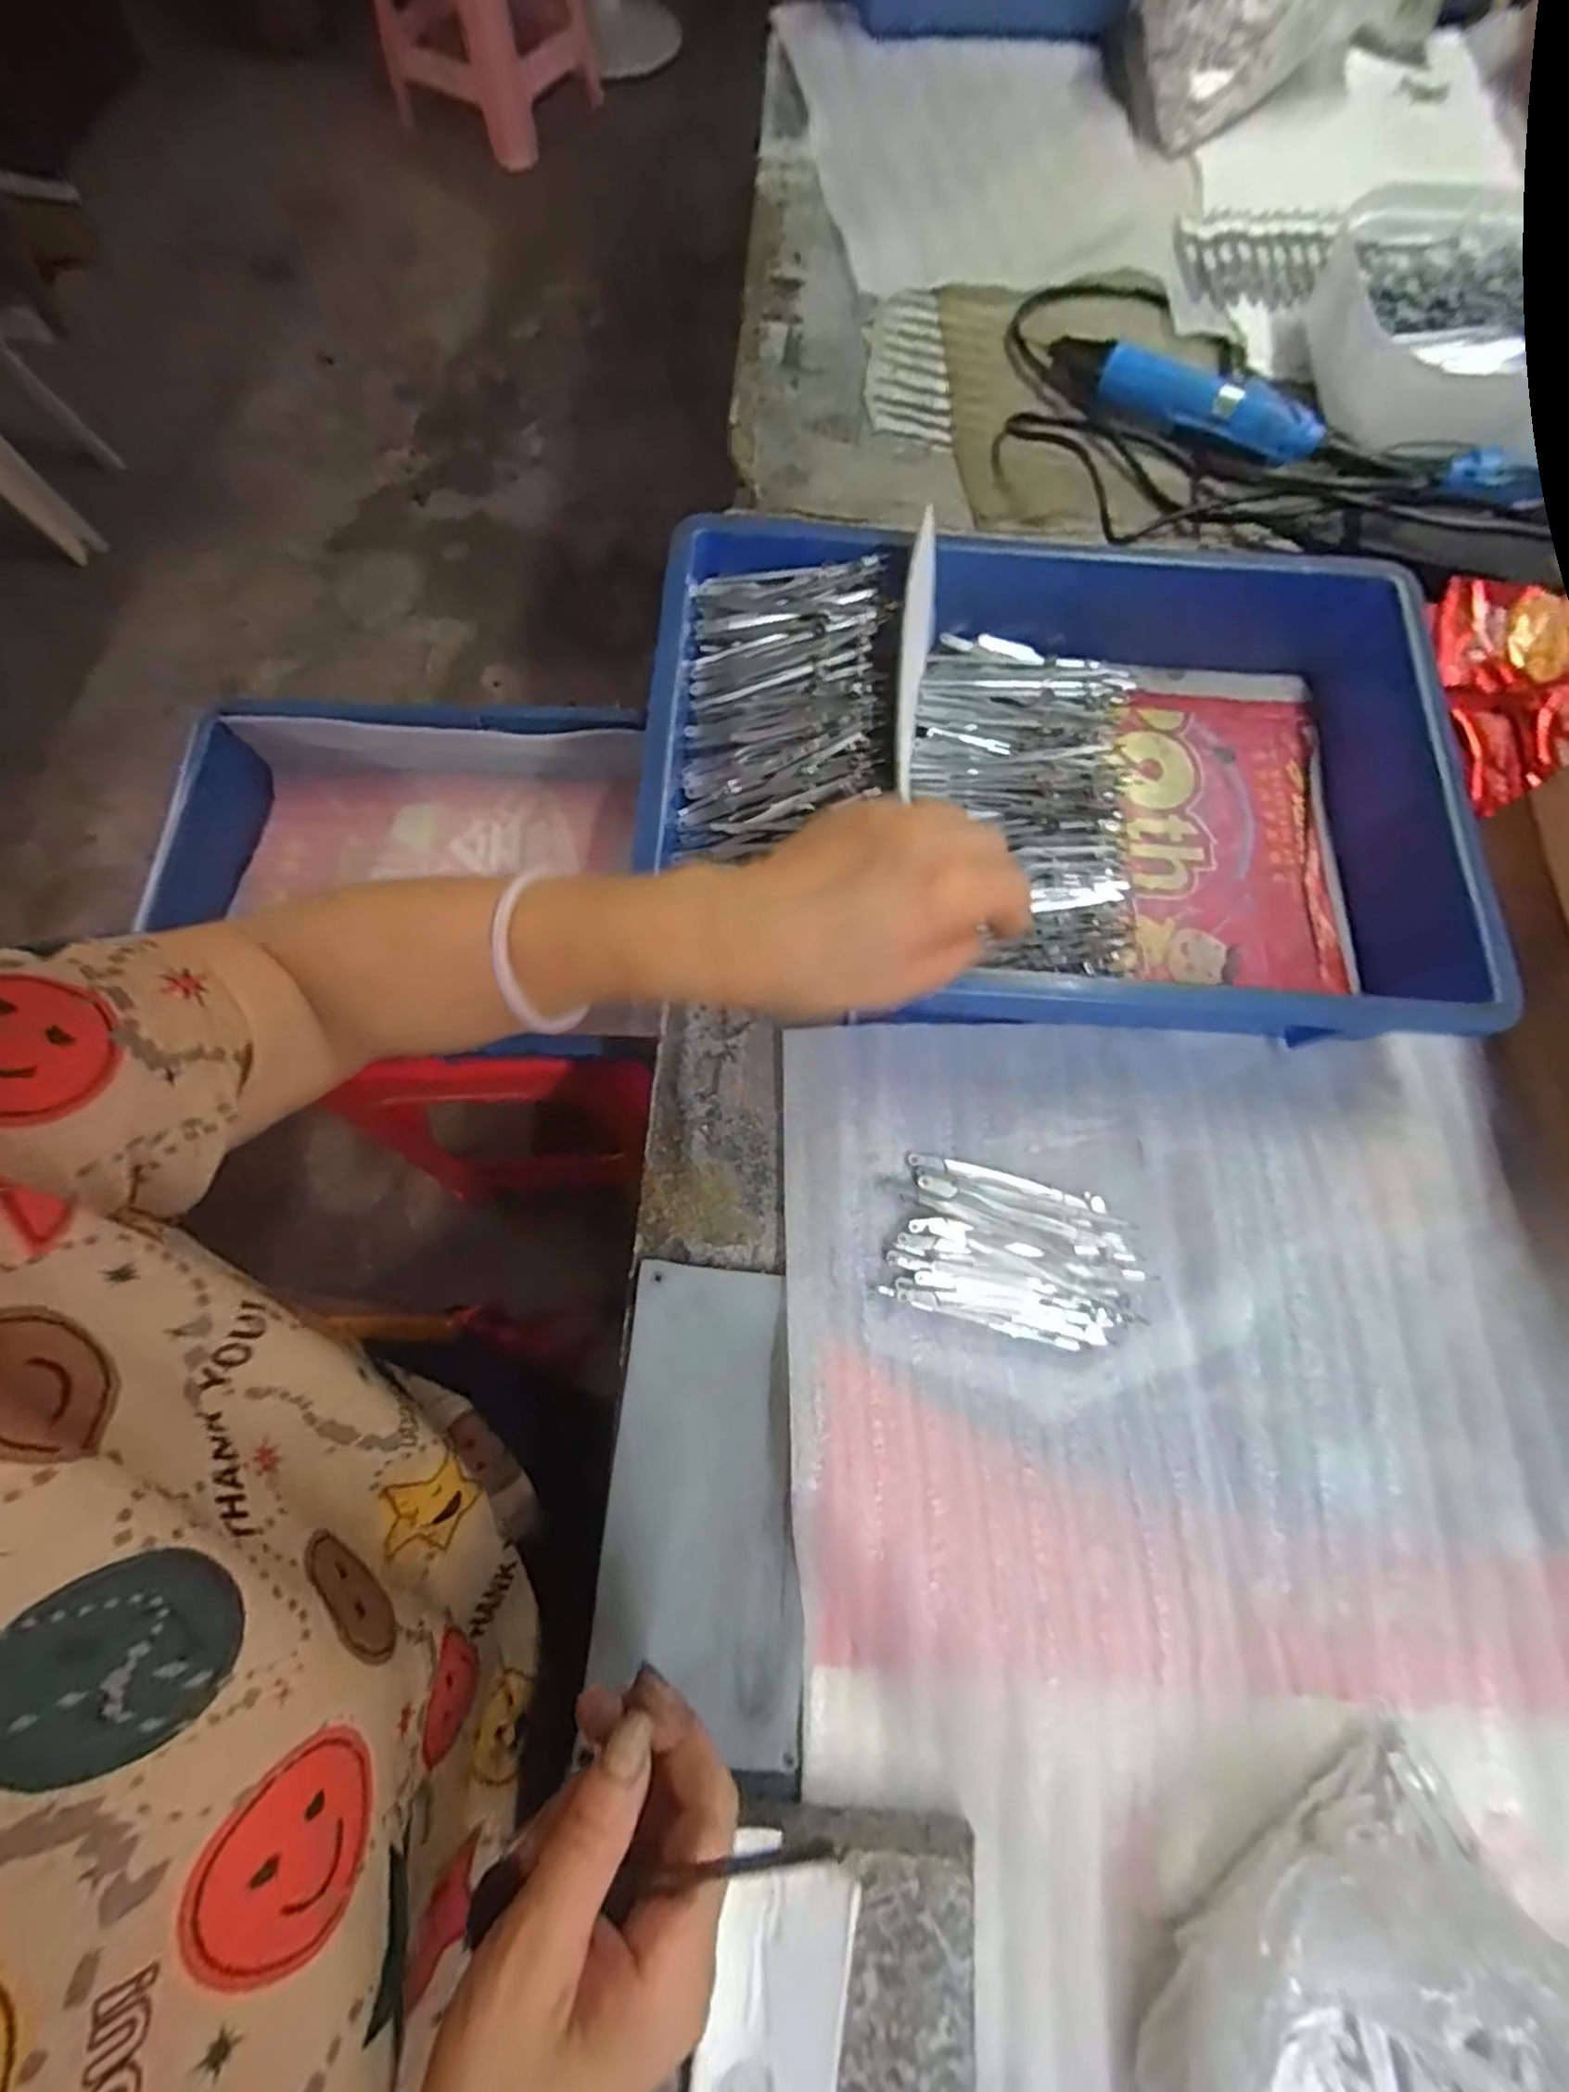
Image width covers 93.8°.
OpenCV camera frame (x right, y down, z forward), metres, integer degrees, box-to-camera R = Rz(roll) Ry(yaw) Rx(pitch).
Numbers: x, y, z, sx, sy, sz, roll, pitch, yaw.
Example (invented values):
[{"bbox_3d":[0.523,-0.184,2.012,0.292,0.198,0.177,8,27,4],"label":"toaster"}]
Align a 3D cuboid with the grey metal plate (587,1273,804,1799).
[{"bbox_3d":[-0.039,0.210,0.335,0.086,0.007,0.206,-1,71,-2],"label":"grey metal plate"}]

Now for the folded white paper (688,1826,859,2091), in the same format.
[{"bbox_3d":[-0.007,0.368,0.257,0.049,0.014,0.133,8,71,1],"label":"folded white paper"}]

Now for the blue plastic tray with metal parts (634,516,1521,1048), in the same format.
[{"bbox_3d":[0.153,-0.147,0.416,0.444,0.092,0.290,6,71,1],"label":"blue plastic tray with metal parts"}]

